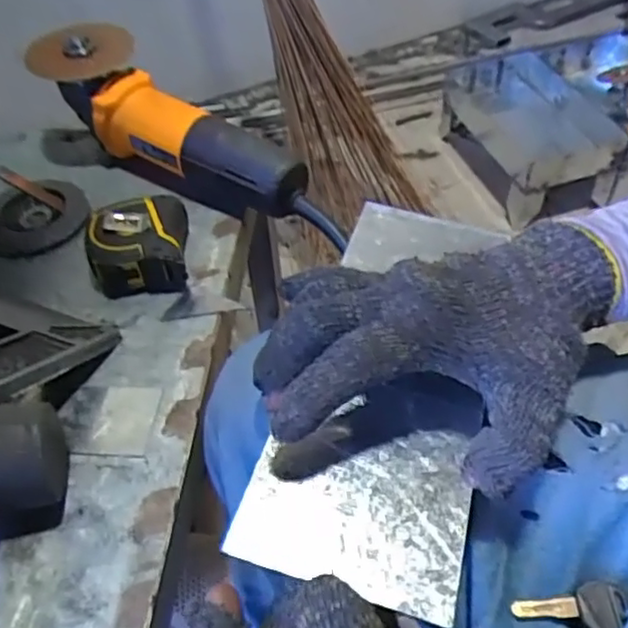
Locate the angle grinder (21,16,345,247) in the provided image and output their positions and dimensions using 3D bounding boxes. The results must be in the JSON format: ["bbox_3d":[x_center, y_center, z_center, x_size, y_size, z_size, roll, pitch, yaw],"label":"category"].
[{"bbox_3d":[-0.107,-0.156,0.584,0.330,0.074,0.085,33,57,13],"label":"angle grinder"}]

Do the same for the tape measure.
[{"bbox_3d":[-0.140,-0.058,0.529,0.077,0.038,0.084,-8,48,-3],"label":"tape measure"}]

